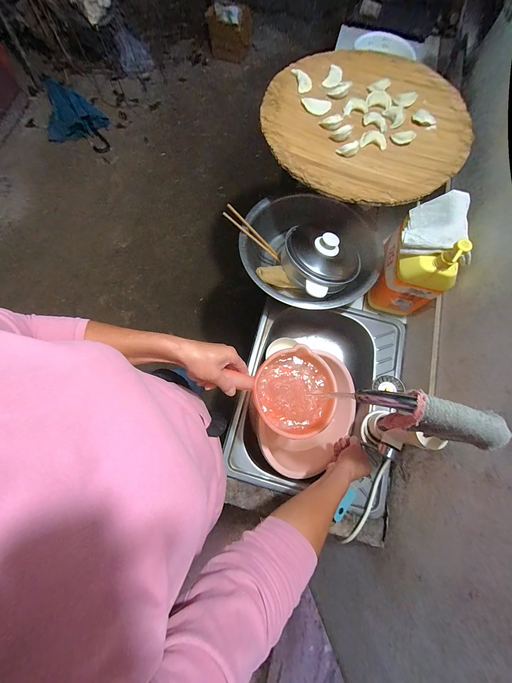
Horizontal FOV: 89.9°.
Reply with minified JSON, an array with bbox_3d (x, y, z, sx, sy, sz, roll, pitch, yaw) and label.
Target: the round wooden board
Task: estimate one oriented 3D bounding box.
[{"bbox_3d":[0.293,-0.571,0.659,0.545,0.027,0.493,-26,78,-8],"label":"round wooden board"}]

